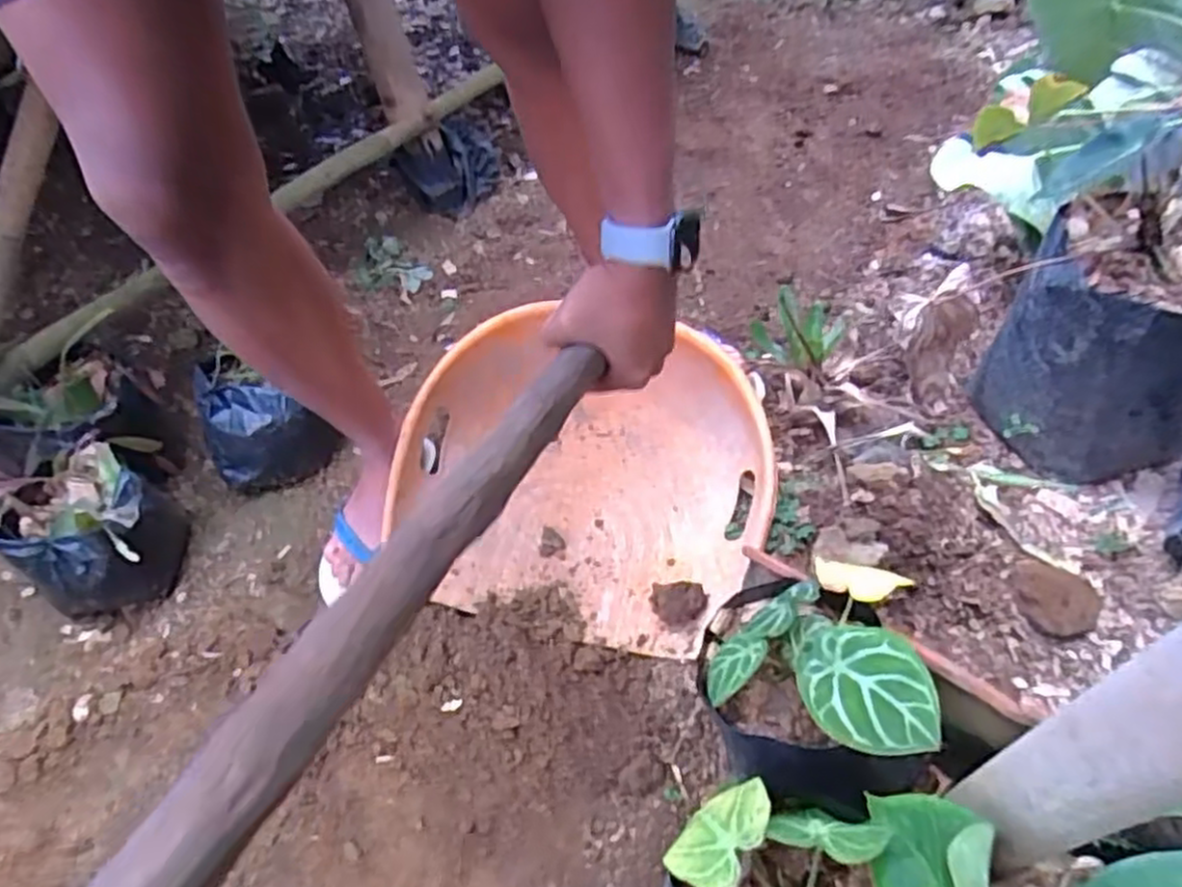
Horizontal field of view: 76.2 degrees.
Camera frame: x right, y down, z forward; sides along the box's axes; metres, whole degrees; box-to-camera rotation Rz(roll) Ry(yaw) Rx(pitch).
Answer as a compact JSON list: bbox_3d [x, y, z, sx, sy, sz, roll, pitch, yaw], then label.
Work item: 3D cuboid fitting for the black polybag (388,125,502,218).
[{"bbox_3d":[-0.254,-0.486,1.346,0.183,0.133,0.106,-17,53,-7],"label":"black polybag"}]

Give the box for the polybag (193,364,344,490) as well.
[{"bbox_3d":[-0.406,-0.014,0.939,0.142,0.134,0.113,2,53,7],"label":"polybag"}]

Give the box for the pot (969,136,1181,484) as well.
[{"bbox_3d":[0.573,-0.122,0.825,0.210,0.213,0.241,30,61,25],"label":"pot"}]

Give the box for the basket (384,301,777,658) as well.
[{"bbox_3d":[-0.011,0.035,0.885,0.428,0.150,0.368,6,54,10],"label":"basket"}]

